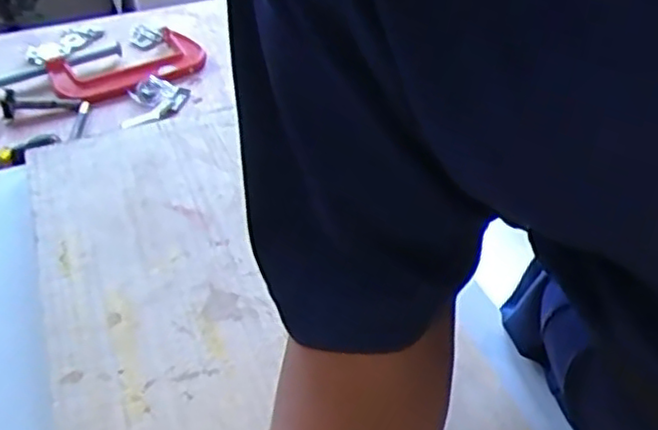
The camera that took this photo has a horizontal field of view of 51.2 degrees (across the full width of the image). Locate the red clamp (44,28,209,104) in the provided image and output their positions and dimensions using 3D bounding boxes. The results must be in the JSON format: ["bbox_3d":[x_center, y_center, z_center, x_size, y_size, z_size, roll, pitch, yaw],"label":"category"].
[{"bbox_3d":[-0.232,-0.176,0.793,0.179,0.033,0.108,-25,47,-24],"label":"red clamp"}]

